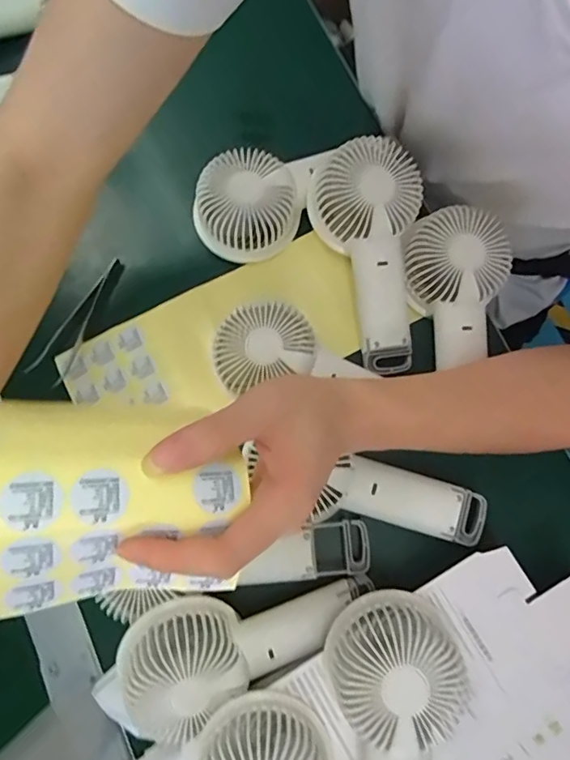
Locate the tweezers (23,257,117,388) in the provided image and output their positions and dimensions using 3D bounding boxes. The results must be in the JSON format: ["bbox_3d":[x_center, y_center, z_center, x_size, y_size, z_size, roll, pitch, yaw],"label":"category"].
[{"bbox_3d":[-0.170,-0.047,0.419,0.031,0.009,0.118,35,82,6],"label":"tweezers"}]

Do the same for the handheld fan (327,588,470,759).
[{"bbox_3d":[0.075,0.231,0.309,0.082,0.049,0.178,-4,80,0],"label":"handheld fan"}]

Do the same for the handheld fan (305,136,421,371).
[{"bbox_3d":[0.071,-0.097,0.396,0.078,0.040,0.177,-11,95,-2],"label":"handheld fan"}]

